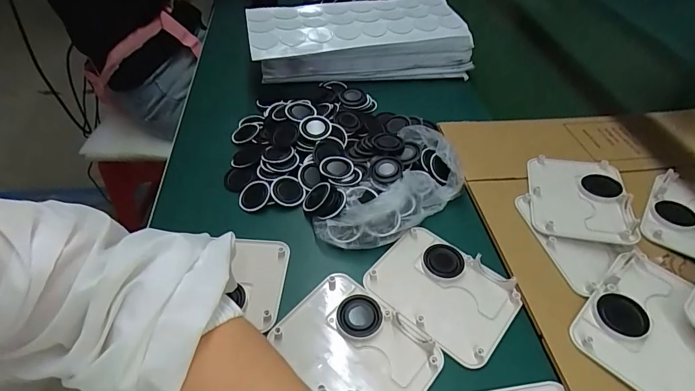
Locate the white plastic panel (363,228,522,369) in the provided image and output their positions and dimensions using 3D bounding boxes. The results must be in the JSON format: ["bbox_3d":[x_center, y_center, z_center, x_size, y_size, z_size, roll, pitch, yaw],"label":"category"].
[{"bbox_3d":[0.087,0.086,0.361,0.123,0.011,0.091,33,55,28],"label":"white plastic panel"}]

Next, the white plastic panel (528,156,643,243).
[{"bbox_3d":[0.249,0.002,0.425,0.094,0.028,0.121,10,47,10],"label":"white plastic panel"}]

